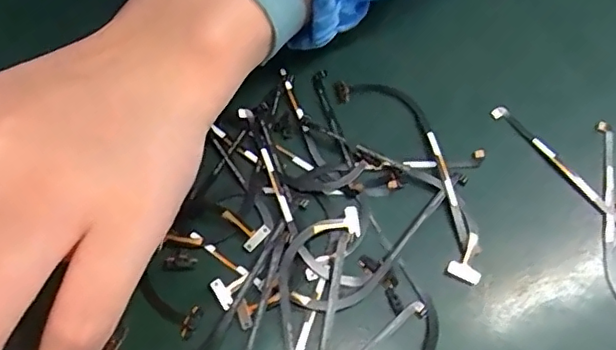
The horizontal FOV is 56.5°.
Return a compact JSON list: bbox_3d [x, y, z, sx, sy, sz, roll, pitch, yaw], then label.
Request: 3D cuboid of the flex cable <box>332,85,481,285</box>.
[{"bbox_3d":[0.044,-0.004,0.220,0.027,0.006,0.094,-24,67,-14],"label":"flex cable"}]

